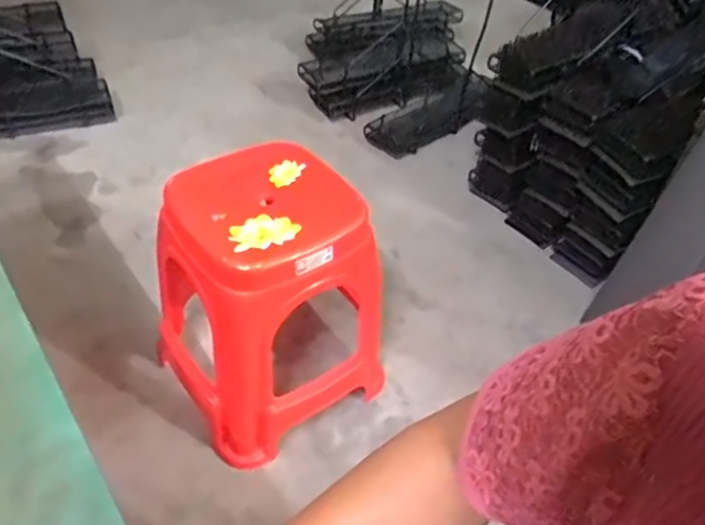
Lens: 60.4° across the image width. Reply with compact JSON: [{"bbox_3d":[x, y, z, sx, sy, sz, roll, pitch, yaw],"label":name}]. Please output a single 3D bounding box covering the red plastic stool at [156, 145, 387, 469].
[{"bbox_3d":[-0.160,0.075,1.135,0.340,0.448,0.326,-27,53,-30],"label":"red plastic stool"}]

